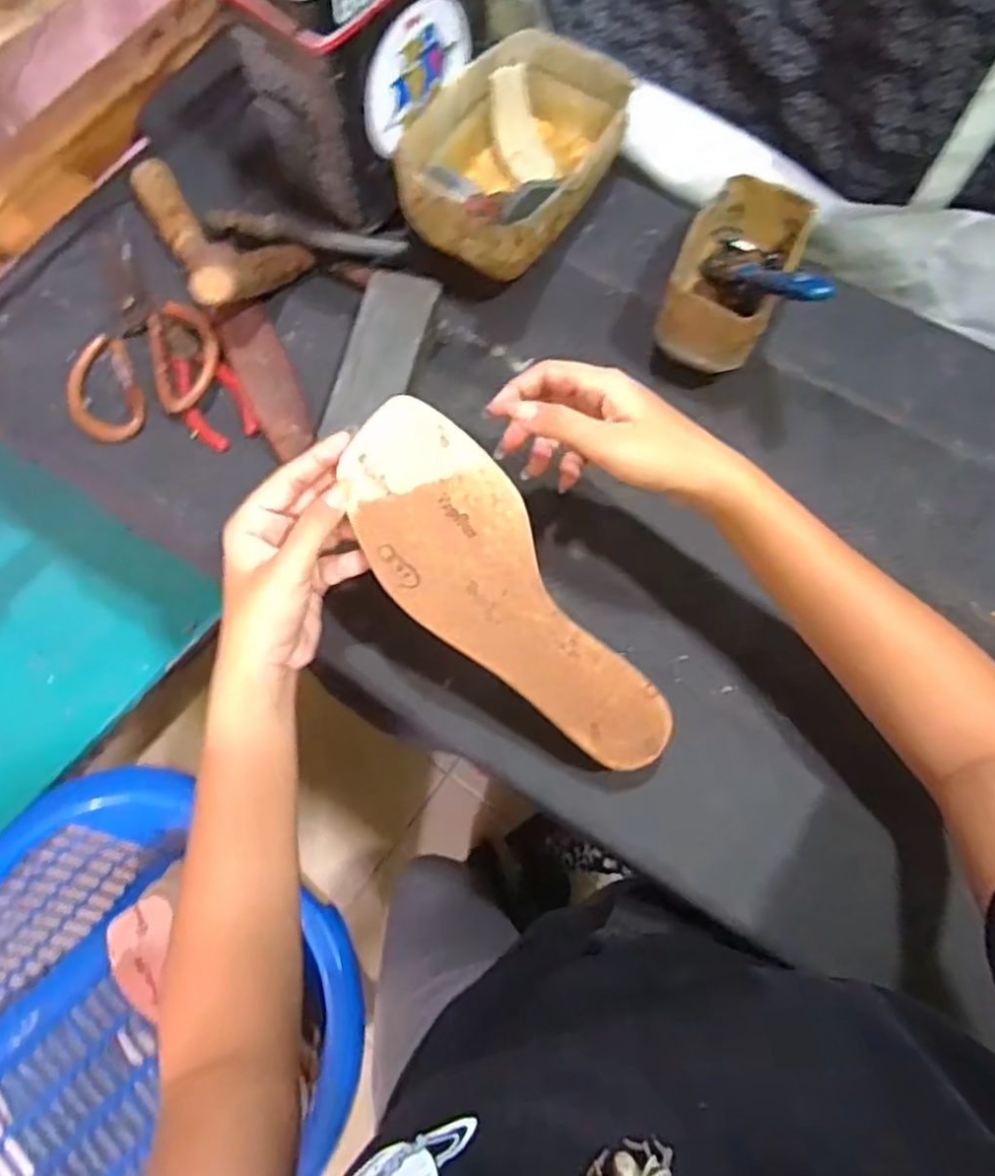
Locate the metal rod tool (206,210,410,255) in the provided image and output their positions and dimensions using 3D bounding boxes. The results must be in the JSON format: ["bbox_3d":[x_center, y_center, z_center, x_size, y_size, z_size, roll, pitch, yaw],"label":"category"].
[{"bbox_3d":[-0.156,-0.291,0.599,0.164,0.015,0.020,12,69,4],"label":"metal rod tool"}]

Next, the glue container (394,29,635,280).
[{"bbox_3d":[0.011,-0.333,0.563,0.130,0.076,0.201,32,71,11],"label":"glue container"}]

